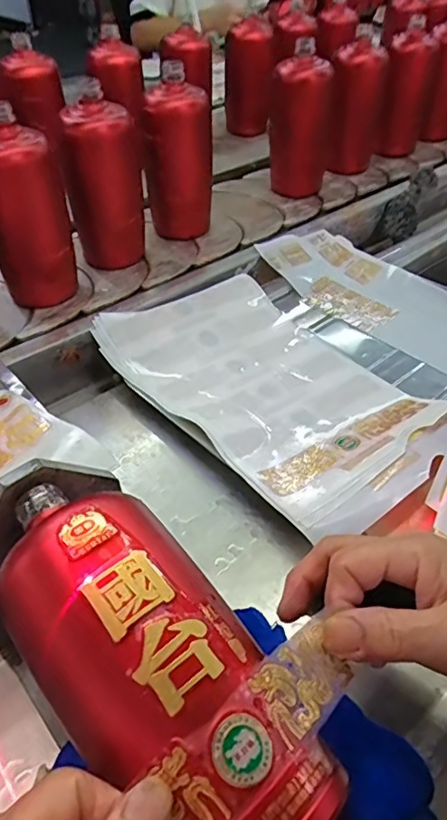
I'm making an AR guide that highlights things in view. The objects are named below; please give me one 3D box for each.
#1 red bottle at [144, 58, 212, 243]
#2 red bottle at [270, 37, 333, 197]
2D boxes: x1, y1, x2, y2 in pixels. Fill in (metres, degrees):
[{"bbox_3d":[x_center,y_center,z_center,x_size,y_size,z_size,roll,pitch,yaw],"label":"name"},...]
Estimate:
[{"bbox_3d":[-0.053,-0.310,0.675,0.074,0.177,0.065,11,46,13],"label":"red bottle"},{"bbox_3d":[0.116,-0.425,0.802,0.089,0.172,0.091,4,45,6],"label":"red bottle"}]

